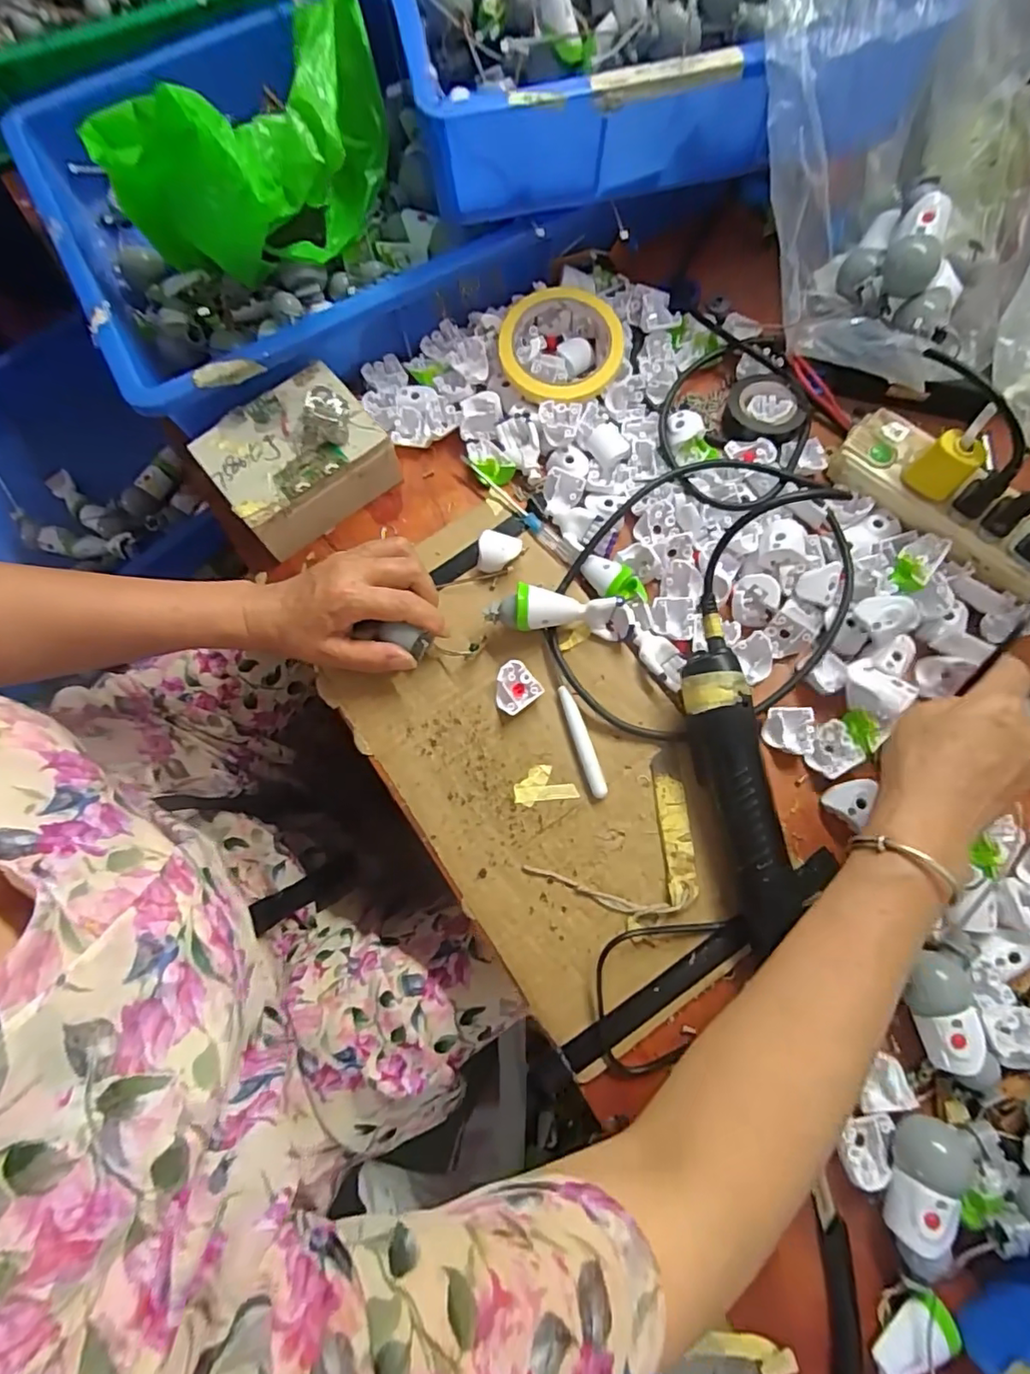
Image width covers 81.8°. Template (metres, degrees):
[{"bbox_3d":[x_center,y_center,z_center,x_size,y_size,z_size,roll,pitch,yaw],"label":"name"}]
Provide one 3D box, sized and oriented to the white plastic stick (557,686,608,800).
[{"bbox_3d":[0.047,0.037,0.408,0.012,0.006,0.079,-17,73,-3],"label":"white plastic stick"}]

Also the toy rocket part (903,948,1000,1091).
[{"bbox_3d":[0.249,0.192,0.344,0.033,0.027,0.069,-15,73,-3],"label":"toy rocket part"}]

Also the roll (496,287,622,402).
[{"bbox_3d":[0.043,-0.278,0.482,0.108,0.029,0.094,-43,76,-11],"label":"roll"}]

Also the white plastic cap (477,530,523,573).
[{"bbox_3d":[-0.011,-0.101,0.447,0.032,0.019,0.031,4,73,3],"label":"white plastic cap"}]

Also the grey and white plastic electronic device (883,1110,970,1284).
[{"bbox_3d":[0.219,0.273,0.321,0.030,0.026,0.073,21,75,8],"label":"grey and white plastic electronic device"}]

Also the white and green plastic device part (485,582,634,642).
[{"bbox_3d":[0.032,-0.051,0.421,0.101,0.035,0.026,5,73,3],"label":"white and green plastic device part"}]

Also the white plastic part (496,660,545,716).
[{"bbox_3d":[-0.001,0.002,0.422,0.031,0.016,0.032,-38,76,-9],"label":"white plastic part"}]

